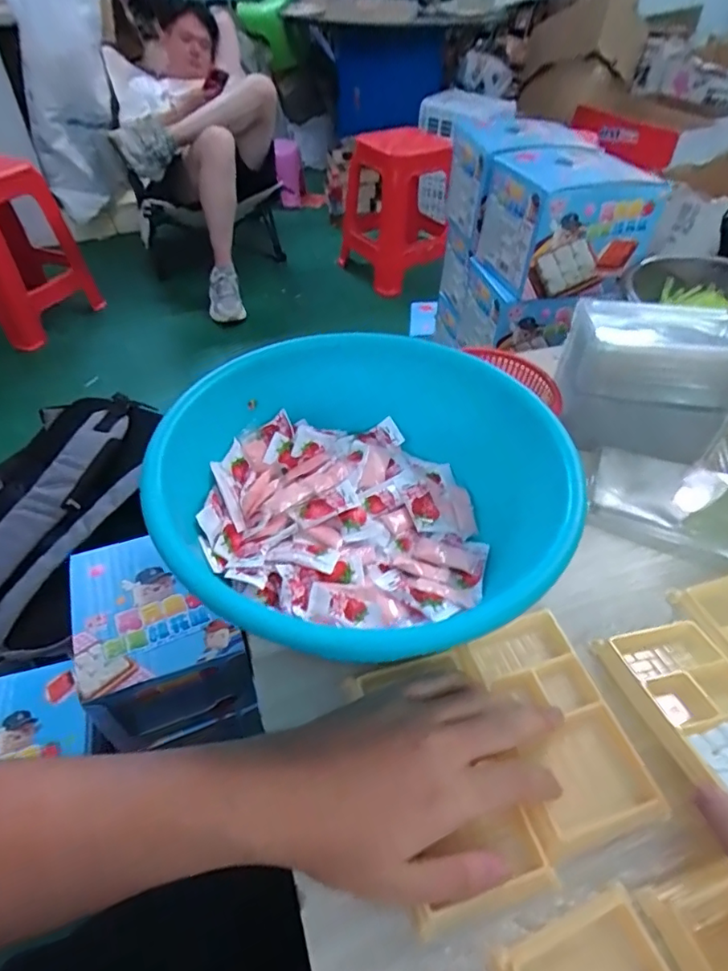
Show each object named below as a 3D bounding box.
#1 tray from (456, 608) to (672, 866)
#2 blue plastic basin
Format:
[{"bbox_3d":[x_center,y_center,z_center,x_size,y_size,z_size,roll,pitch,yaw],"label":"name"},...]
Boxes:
[{"bbox_3d":[0.118,0.147,0.341,0.073,0.018,0.135,-11,47,-12],"label":"tray"},{"bbox_3d":[-0.004,0.002,0.393,0.262,0.107,0.241,1,46,-1],"label":"blue plastic basin"}]

